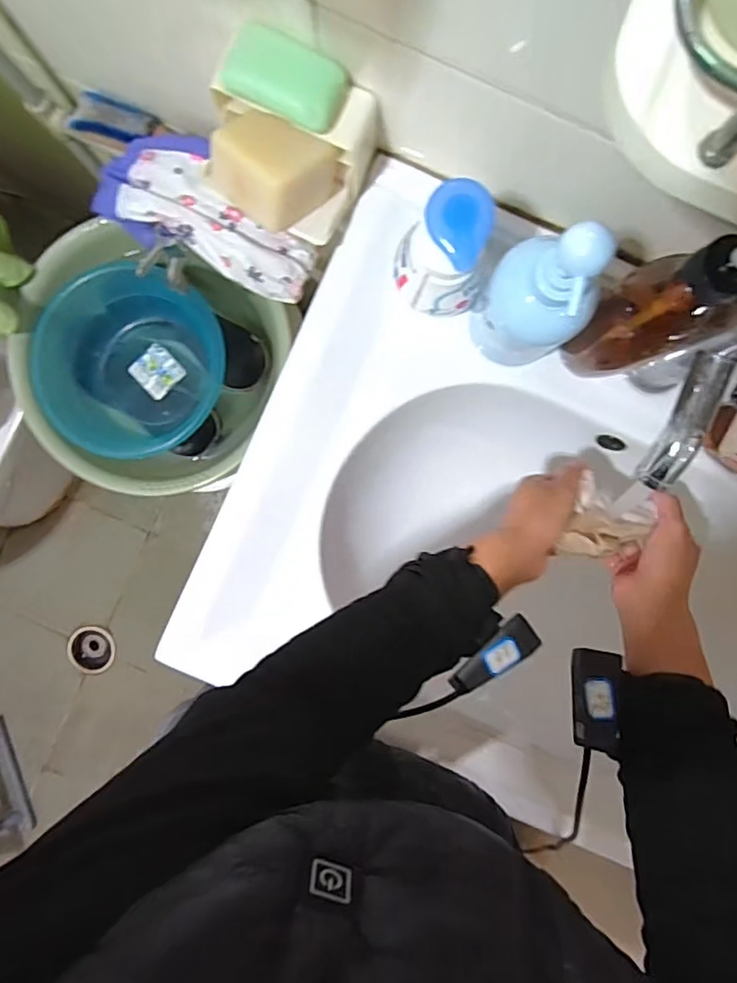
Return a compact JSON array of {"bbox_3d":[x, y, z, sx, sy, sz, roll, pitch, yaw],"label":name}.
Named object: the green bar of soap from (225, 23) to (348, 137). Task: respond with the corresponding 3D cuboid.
[{"bbox_3d":[-0.059,-0.292,0.405,0.080,0.022,0.046,26,91,-1],"label":"green bar of soap"}]

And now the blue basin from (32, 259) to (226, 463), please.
[{"bbox_3d":[-0.309,-0.163,0.758,0.222,0.127,0.232,0,91,0],"label":"blue basin"}]

